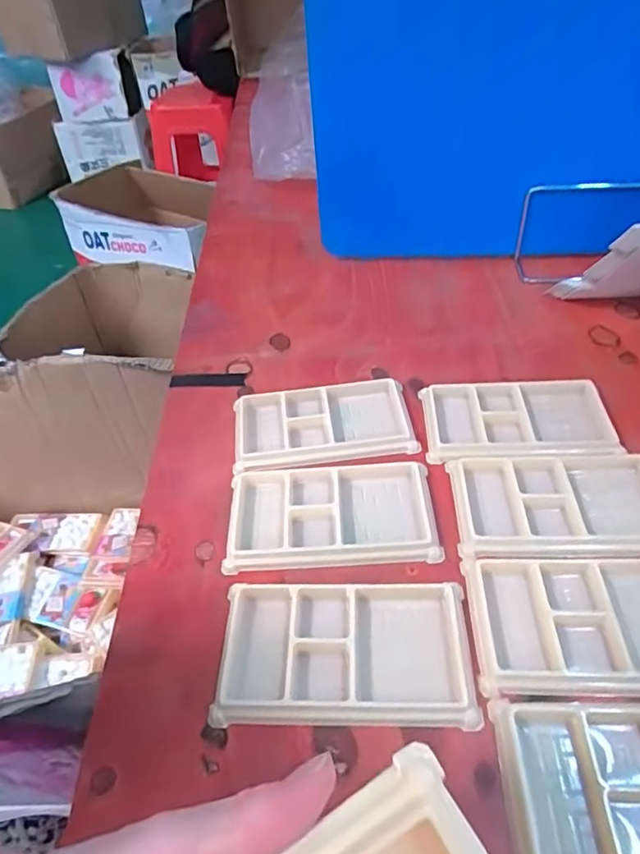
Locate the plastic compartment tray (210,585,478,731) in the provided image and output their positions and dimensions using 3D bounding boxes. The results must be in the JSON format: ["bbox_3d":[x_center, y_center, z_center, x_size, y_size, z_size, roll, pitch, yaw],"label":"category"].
[{"bbox_3d":[0.014,0.122,0.309,0.136,0.014,0.074,-3,44,2],"label":"plastic compartment tray"}]

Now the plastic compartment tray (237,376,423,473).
[{"bbox_3d":[0.002,-0.003,0.441,0.137,0.011,0.080,-7,44,-3],"label":"plastic compartment tray"}]

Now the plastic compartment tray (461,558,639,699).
[{"bbox_3d":[0.156,0.109,0.311,0.136,0.013,0.078,0,44,5],"label":"plastic compartment tray"}]

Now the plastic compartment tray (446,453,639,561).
[{"bbox_3d":[0.162,0.052,0.369,0.140,0.014,0.082,-1,44,4],"label":"plastic compartment tray"}]

